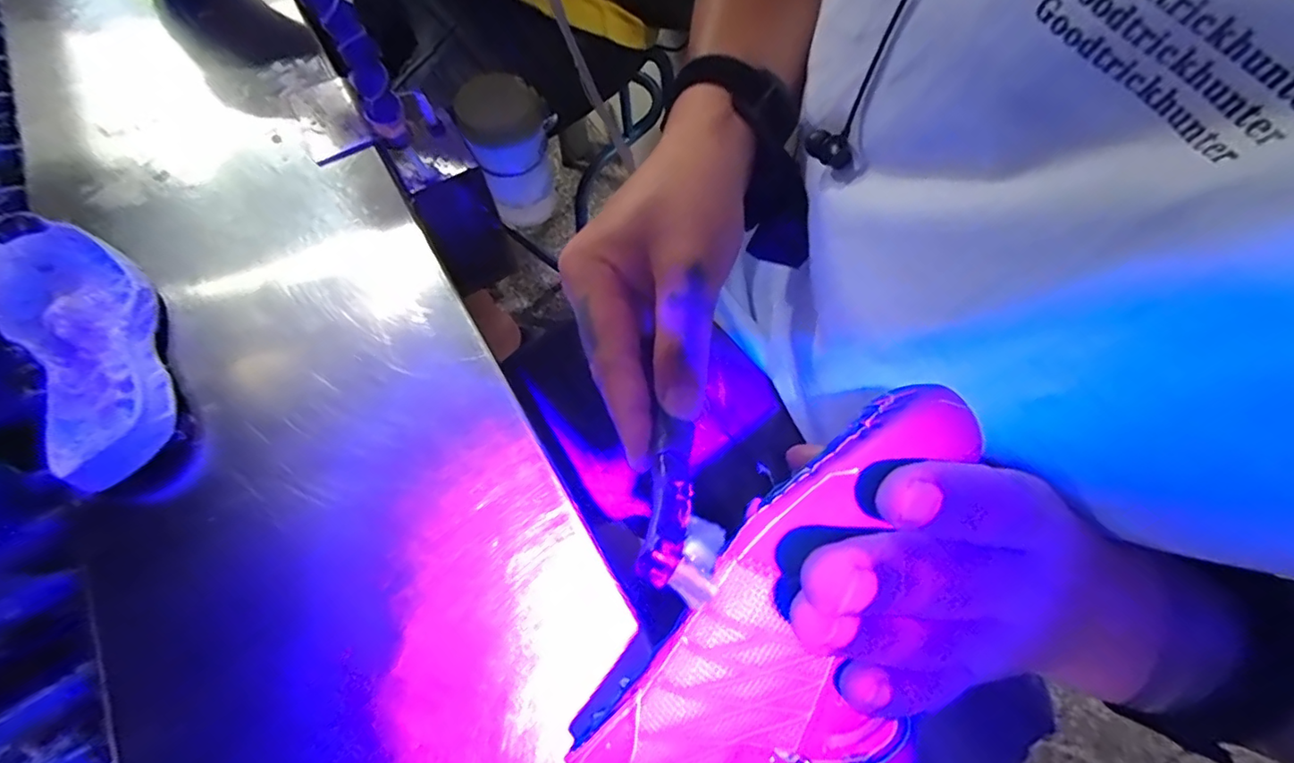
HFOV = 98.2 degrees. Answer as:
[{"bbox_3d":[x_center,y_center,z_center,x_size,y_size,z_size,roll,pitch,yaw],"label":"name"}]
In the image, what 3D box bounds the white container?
[{"bbox_3d":[-0.135,-0.220,0.557,0.083,0.132,0.077,-23,65,-13],"label":"white container"}]

